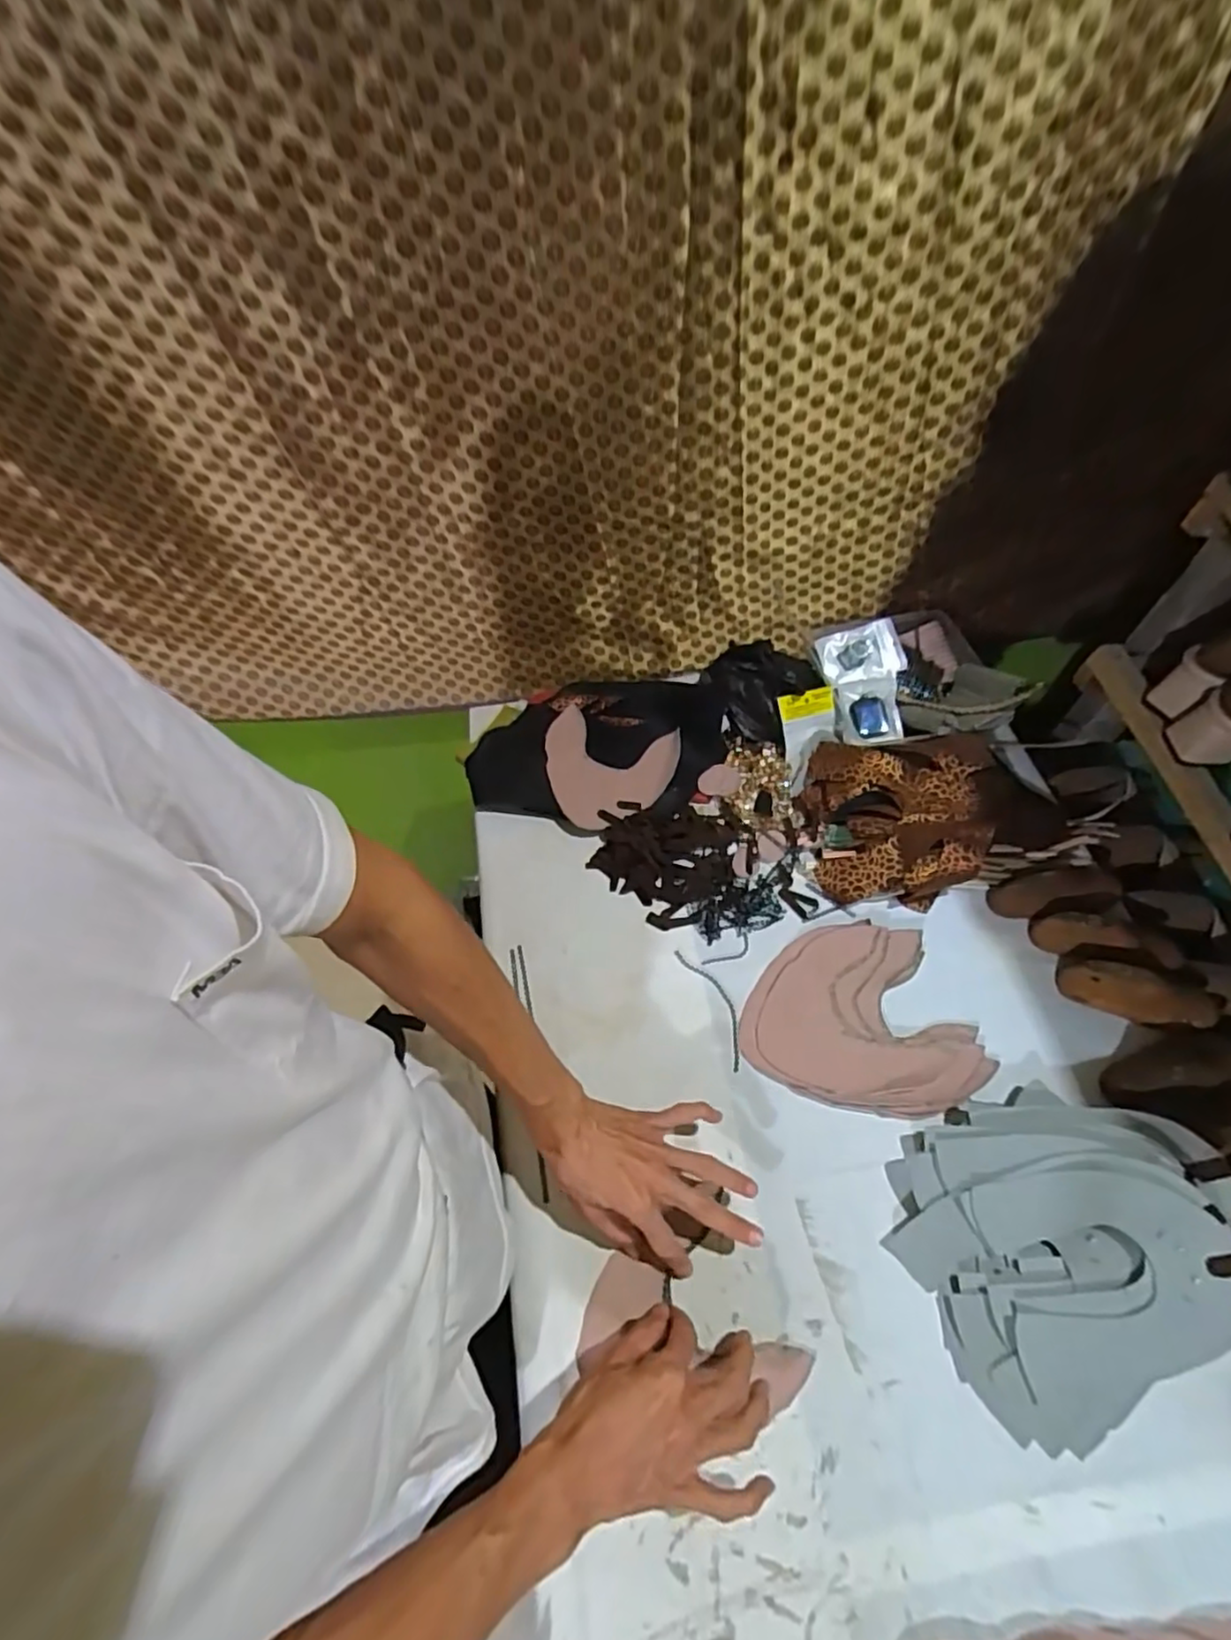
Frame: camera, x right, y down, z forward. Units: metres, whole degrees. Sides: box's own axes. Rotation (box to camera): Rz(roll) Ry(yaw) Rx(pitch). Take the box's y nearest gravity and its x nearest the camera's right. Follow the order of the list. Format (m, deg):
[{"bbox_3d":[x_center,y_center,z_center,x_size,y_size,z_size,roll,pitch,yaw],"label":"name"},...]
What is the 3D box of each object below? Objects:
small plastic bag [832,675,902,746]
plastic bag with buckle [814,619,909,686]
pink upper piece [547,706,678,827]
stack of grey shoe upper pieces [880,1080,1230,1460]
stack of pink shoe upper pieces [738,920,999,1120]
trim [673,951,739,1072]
[{"bbox_3d":[0.311,-0.137,0.797,0.082,0.014,0.091,-1,77,-2],"label":"small plastic bag"},{"bbox_3d":[0.310,-0.208,0.818,0.102,0.012,0.080,-14,81,0],"label":"plastic bag with buckle"},{"bbox_3d":[-0.010,-0.066,0.800,0.156,0.030,0.172,11,58,10],"label":"pink upper piece"},{"bbox_3d":[0.357,0.323,0.516,0.249,0.092,0.203,-28,60,-15],"label":"stack of grey shoe upper pieces"},{"bbox_3d":[0.247,0.192,0.648,0.223,0.019,0.181,10,58,9],"label":"stack of pink shoe upper pieces"},{"bbox_3d":[0.103,0.188,0.661,0.030,0.004,0.131,-21,58,-11],"label":"trim"}]

